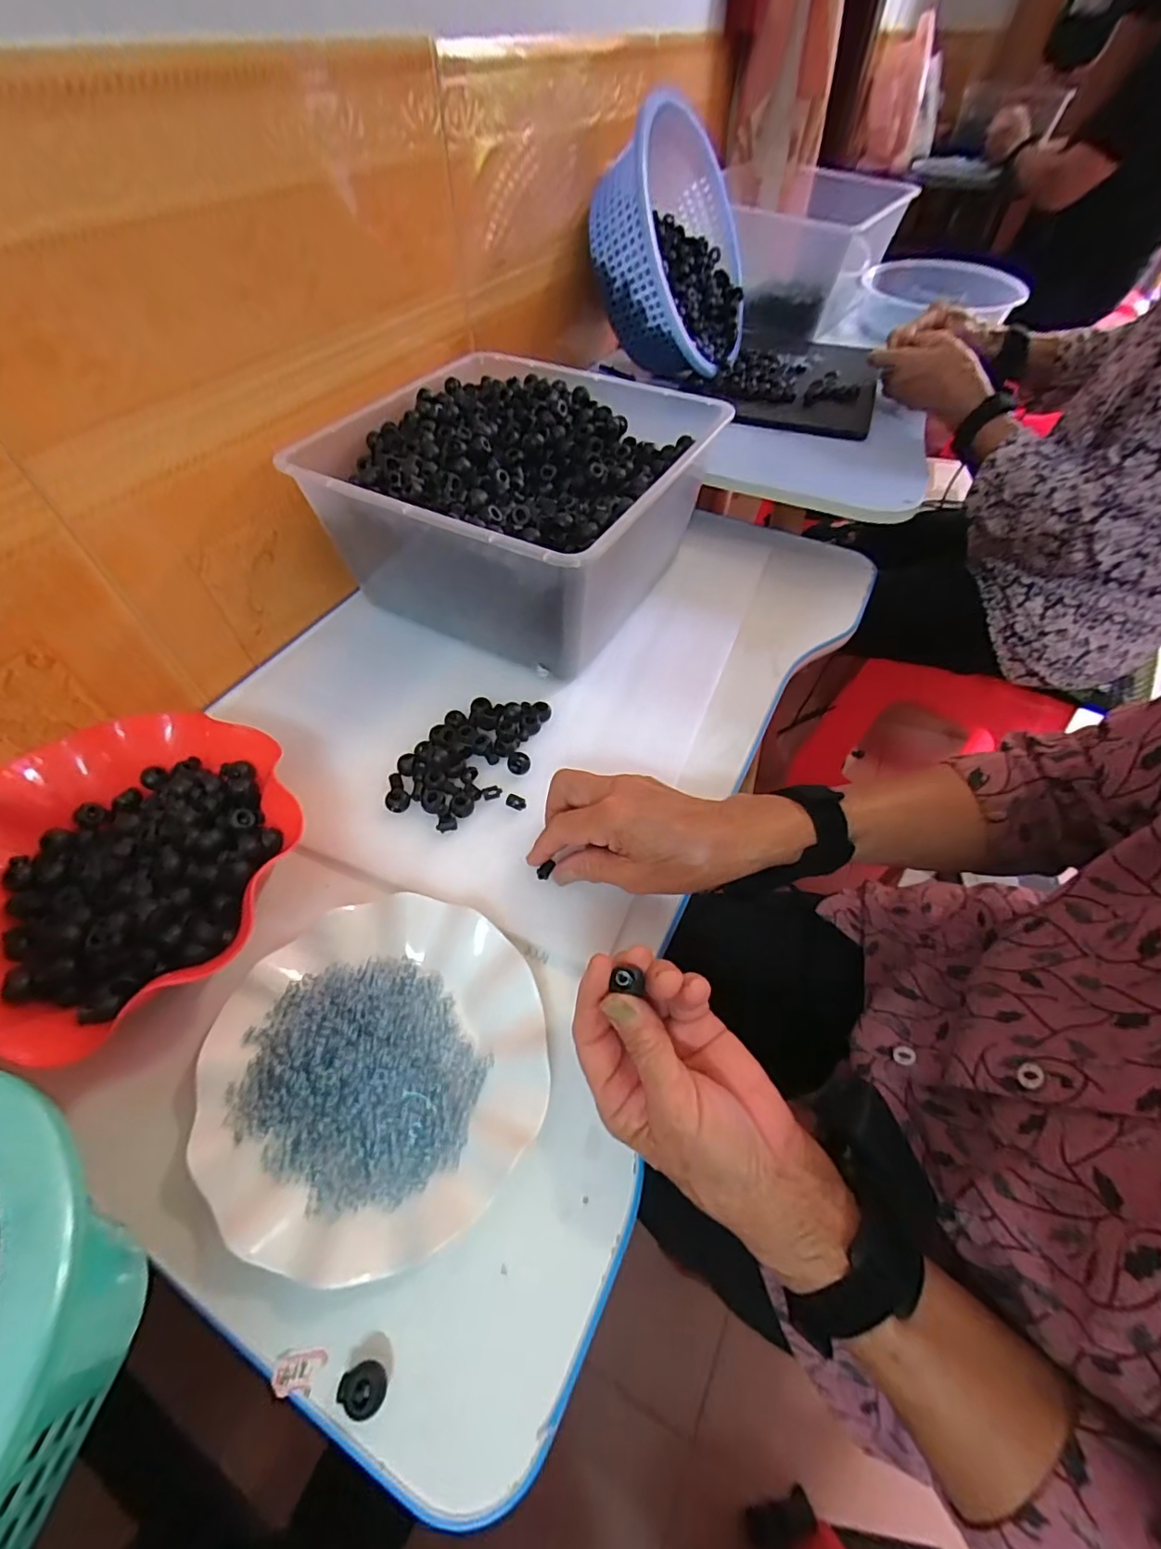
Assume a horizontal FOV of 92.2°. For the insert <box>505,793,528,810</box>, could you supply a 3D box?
[{"bbox_3d":[-0.047,0.020,0.412,0.016,0.004,0.010,22,56,16],"label":"insert"}]

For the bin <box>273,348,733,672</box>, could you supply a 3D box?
[{"bbox_3d":[-0.054,-0.253,0.538,0.292,0.144,0.296,24,57,17],"label":"bin"}]

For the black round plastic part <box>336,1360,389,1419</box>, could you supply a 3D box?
[{"bbox_3d":[-0.095,0.270,0.245,0.018,0.010,0.018,0,53,0],"label":"black round plastic part"}]

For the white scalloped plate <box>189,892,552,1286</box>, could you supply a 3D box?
[{"bbox_3d":[-0.112,0.161,0.315,0.177,0.025,0.177,0,53,0],"label":"white scalloped plate"}]

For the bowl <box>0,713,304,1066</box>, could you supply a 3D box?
[{"bbox_3d":[-0.294,0.056,0.354,0.213,0.047,0.204,0,53,0],"label":"bowl"}]

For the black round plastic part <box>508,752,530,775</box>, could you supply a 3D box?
[{"bbox_3d":[-0.047,-0.009,0.426,0.017,0.008,0.015,-4,53,-3],"label":"black round plastic part"}]

